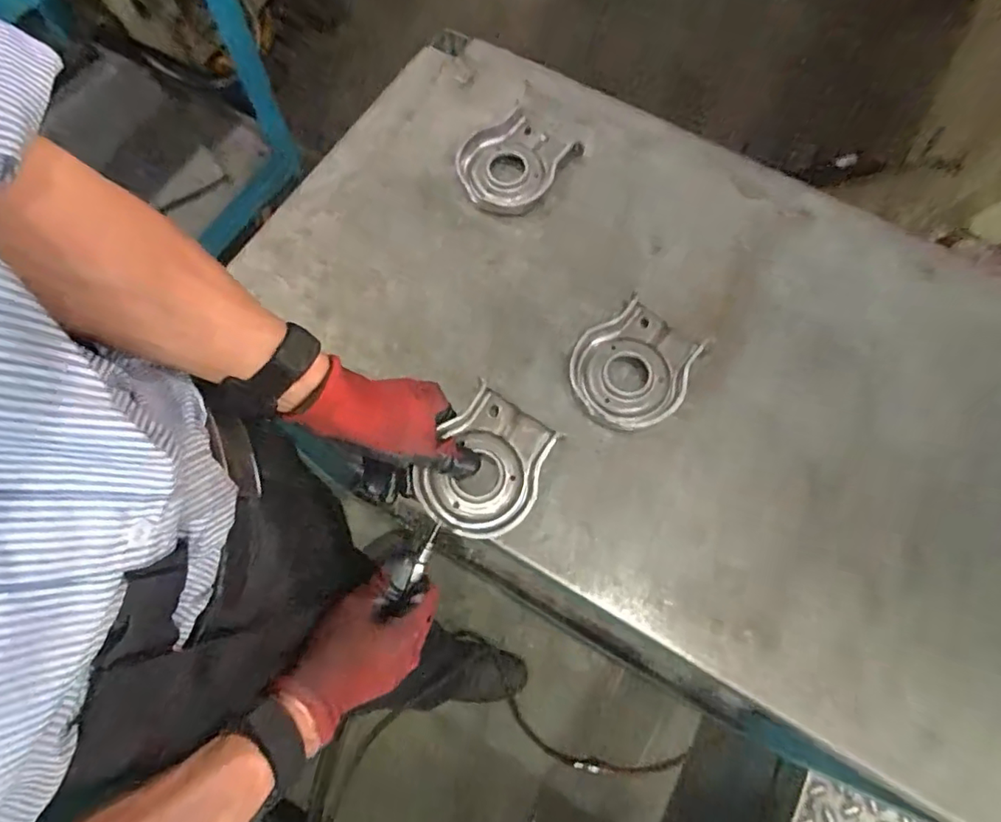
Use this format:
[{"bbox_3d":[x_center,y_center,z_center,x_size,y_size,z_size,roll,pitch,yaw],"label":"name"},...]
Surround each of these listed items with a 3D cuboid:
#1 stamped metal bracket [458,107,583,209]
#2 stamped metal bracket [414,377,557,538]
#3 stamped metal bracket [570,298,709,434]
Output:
[{"bbox_3d":[0.014,-0.264,0.594,0.103,0.030,0.121,35,72,10],"label":"stamped metal bracket"},{"bbox_3d":[-0.011,0.045,0.471,0.091,0.026,0.122,25,71,9],"label":"stamped metal bracket"},{"bbox_3d":[0.124,-0.042,0.513,0.102,0.026,0.120,40,73,11],"label":"stamped metal bracket"}]

